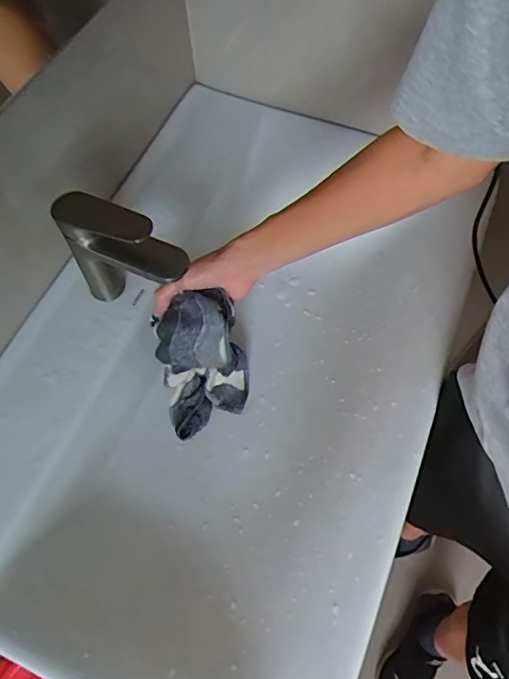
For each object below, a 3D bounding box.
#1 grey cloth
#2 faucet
[{"bbox_3d":[-0.068,0.030,0.668,0.103,0.195,0.086,-2,46,3],"label":"grey cloth"},{"bbox_3d":[-0.147,-0.091,0.576,0.162,0.144,0.046,23,64,14],"label":"faucet"}]

